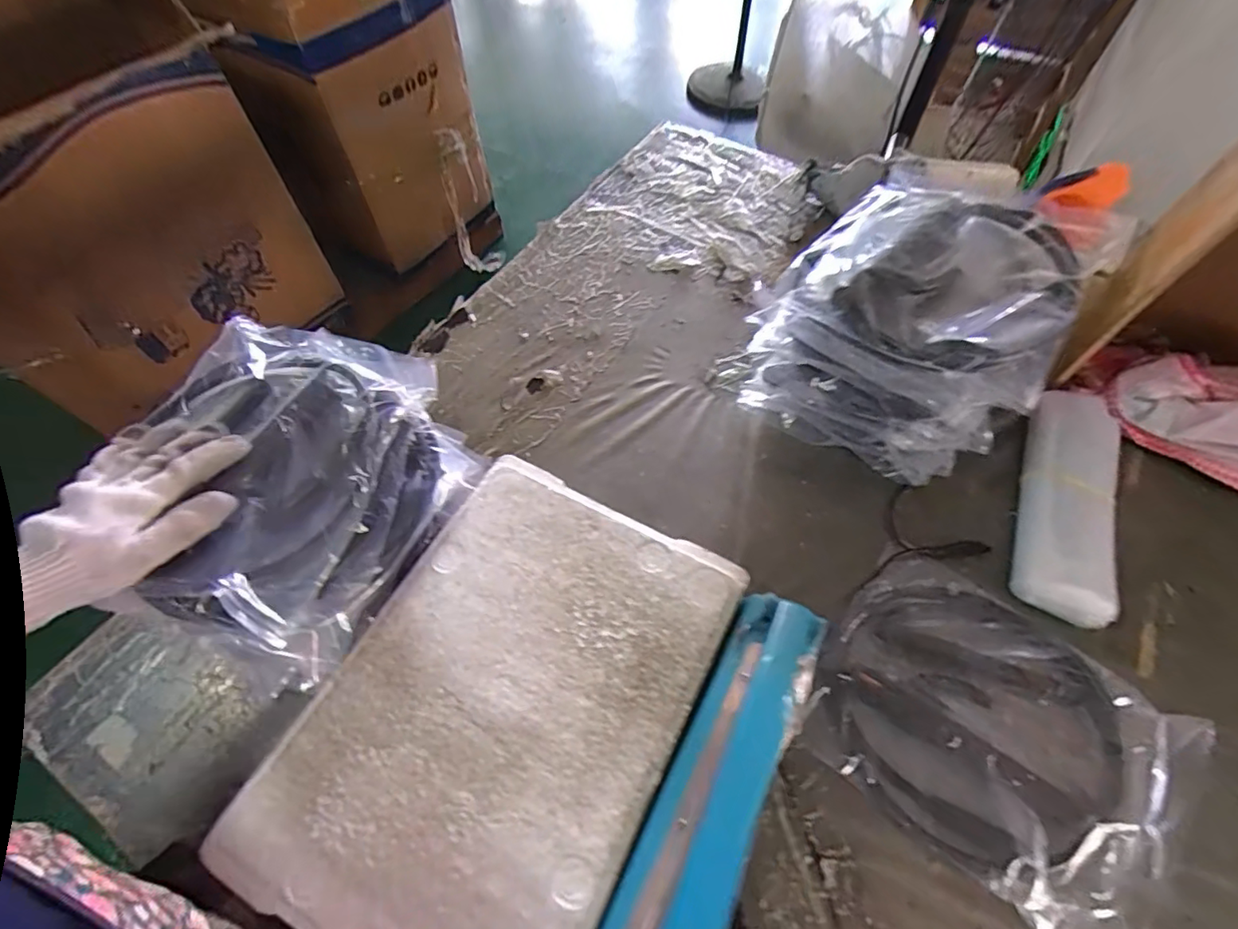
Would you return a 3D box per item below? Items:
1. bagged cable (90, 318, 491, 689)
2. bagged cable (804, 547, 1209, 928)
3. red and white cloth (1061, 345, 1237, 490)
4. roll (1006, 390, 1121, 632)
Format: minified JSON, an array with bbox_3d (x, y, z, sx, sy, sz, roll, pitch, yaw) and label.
[{"bbox_3d":[-0.318,0.014,0.535,0.271,0.123,0.295,21,64,13],"label":"bagged cable"},{"bbox_3d":[0.333,0.228,0.497,0.288,0.039,0.240,36,66,19],"label":"bagged cable"},{"bbox_3d":[0.664,-0.057,0.647,0.118,0.094,0.234,-34,65,-18],"label":"red and white cloth"},{"bbox_3d":[0.493,0.039,0.615,0.096,0.053,0.266,19,61,11],"label":"roll"}]

